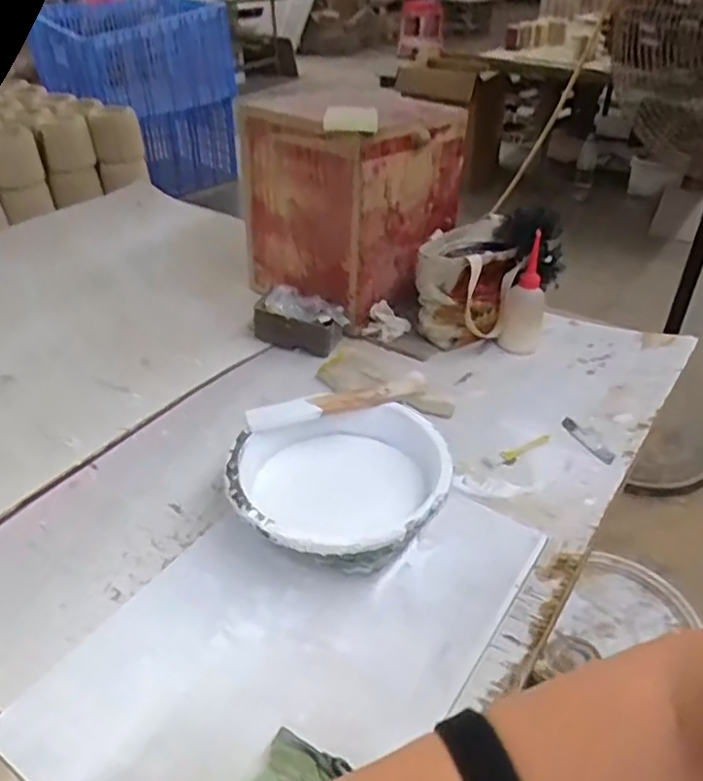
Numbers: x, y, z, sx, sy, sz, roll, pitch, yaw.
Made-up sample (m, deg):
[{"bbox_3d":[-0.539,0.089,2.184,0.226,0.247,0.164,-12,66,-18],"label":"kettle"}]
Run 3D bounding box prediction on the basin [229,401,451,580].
[{"bbox_3d":[-0.009,0.108,0.673,0.221,0.081,0.195,-10,36,-12],"label":"basin"}]

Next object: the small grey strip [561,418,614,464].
[{"bbox_3d":[0.293,0.062,0.818,0.022,0.009,0.099,-12,37,-15],"label":"small grey strip"}]

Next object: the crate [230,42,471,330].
[{"bbox_3d":[0.001,-0.307,1.061,0.279,0.298,0.246,28,45,34],"label":"crate"}]

